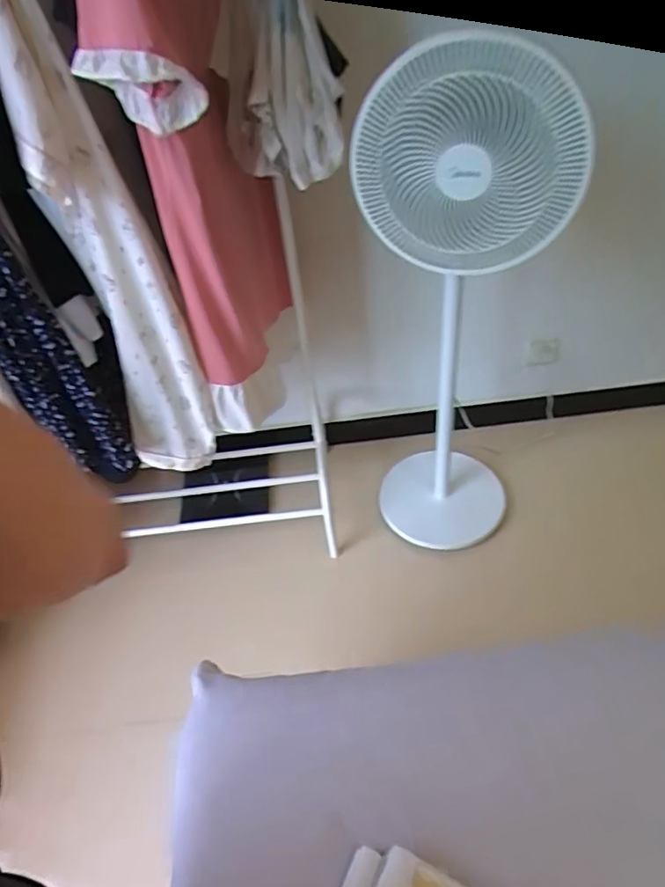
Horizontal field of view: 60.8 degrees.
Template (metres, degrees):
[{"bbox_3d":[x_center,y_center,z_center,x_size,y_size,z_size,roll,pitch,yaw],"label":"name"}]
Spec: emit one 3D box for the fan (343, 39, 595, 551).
[{"bbox_3d":[0.238,-0.220,1.163,0.310,1.051,0.373,5,46,10],"label":"fan"}]

